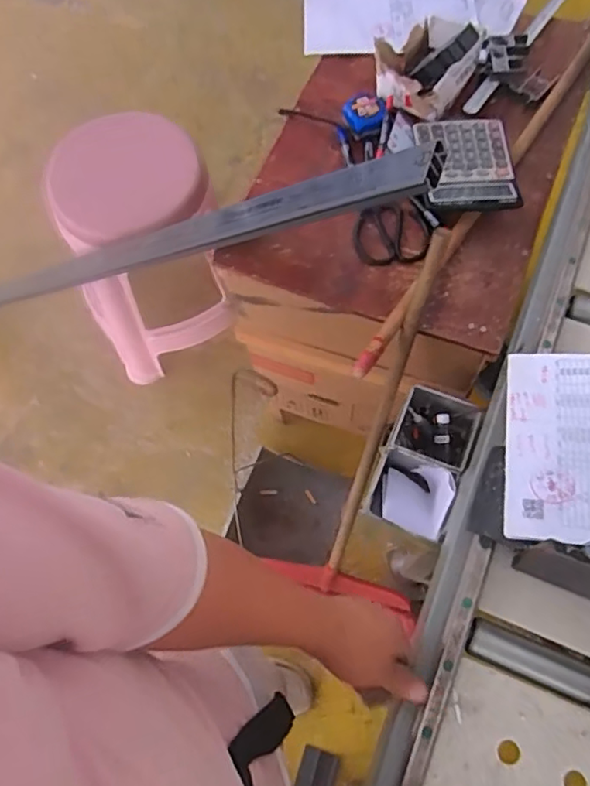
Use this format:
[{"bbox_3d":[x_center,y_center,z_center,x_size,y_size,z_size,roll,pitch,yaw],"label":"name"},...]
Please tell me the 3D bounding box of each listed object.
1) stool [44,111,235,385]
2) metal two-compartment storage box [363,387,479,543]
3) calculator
[{"bbox_3d":[-0.336,-0.320,1.423,0.339,0.467,0.371,-18,68,-4],"label":"stool"},{"bbox_3d":[0.176,0.098,0.849,0.108,0.079,0.203,22,71,12],"label":"metal two-compartment storage box"},{"bbox_3d":[0.249,-0.330,0.872,0.135,0.025,0.163,-1,68,3],"label":"calculator"}]

